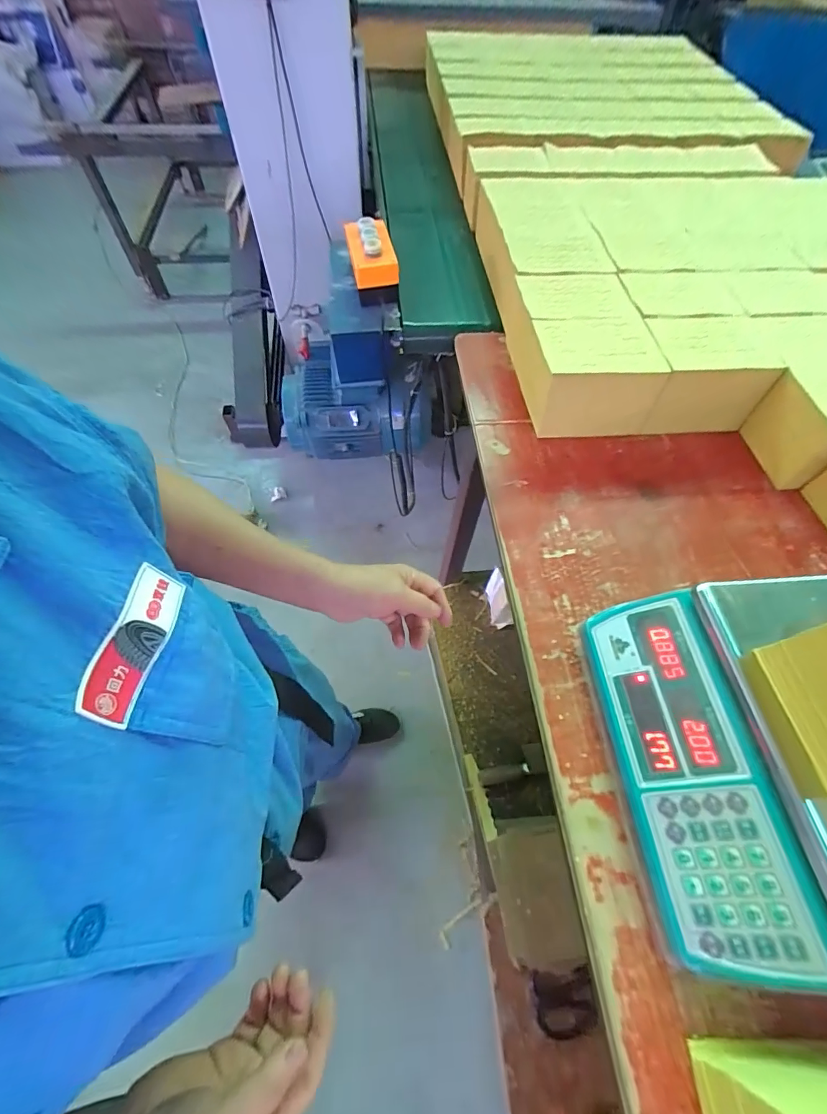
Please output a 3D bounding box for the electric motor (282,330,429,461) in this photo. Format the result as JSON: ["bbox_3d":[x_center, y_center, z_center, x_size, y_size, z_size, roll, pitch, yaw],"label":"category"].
[{"bbox_3d":[-0.183,-0.506,1.358,0.462,0.336,0.243,4,60,0],"label":"electric motor"}]

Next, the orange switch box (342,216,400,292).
[{"bbox_3d":[-0.072,-0.525,0.744,0.077,0.057,0.135,-8,61,-7],"label":"orange switch box"}]

